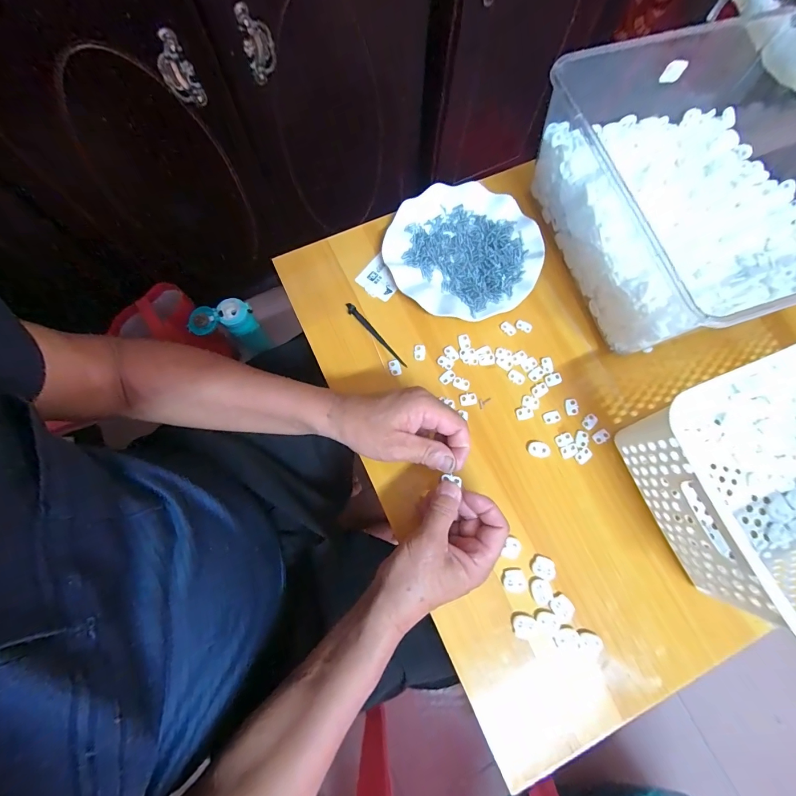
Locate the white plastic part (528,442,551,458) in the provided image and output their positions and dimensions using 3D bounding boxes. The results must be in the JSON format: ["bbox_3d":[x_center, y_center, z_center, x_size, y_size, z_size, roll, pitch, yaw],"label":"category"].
[{"bbox_3d":[0.154,0.057,0.399,0.023,0.004,0.016,7,75,0],"label":"white plastic part"}]

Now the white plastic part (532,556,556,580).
[{"bbox_3d":[0.146,0.170,0.364,0.022,0.004,0.018,20,76,4],"label":"white plastic part"}]

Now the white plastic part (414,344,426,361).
[{"bbox_3d":[0.025,-0.053,0.426,0.013,0.004,0.018,0,75,-2],"label":"white plastic part"}]

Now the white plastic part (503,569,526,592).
[{"bbox_3d":[0.116,0.182,0.363,0.021,0.004,0.019,-4,75,-3],"label":"white plastic part"}]

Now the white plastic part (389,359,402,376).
[{"bbox_3d":[-0.004,-0.035,0.421,0.013,0.005,0.018,-17,76,-6],"label":"white plastic part"}]

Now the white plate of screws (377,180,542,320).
[{"bbox_3d":[0.078,-0.178,0.448,0.178,0.021,0.175,0,75,-1],"label":"white plate of screws"}]

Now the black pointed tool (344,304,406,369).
[{"bbox_3d":[-0.027,-0.074,0.429,0.008,0.007,0.102,-40,80,-11],"label":"black pointed tool"}]

